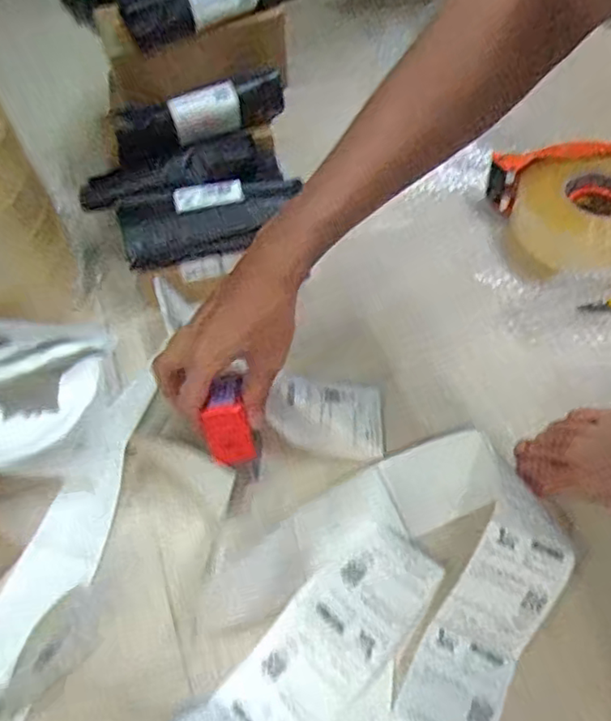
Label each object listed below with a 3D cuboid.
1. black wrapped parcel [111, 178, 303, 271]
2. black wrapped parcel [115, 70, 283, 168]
[{"bbox_3d":[-0.103,-0.162,0.700,0.209,0.042,0.074,-14,56,-6],"label":"black wrapped parcel"},{"bbox_3d":[-0.122,-0.288,0.727,0.208,0.063,0.043,-26,57,-13],"label":"black wrapped parcel"}]

